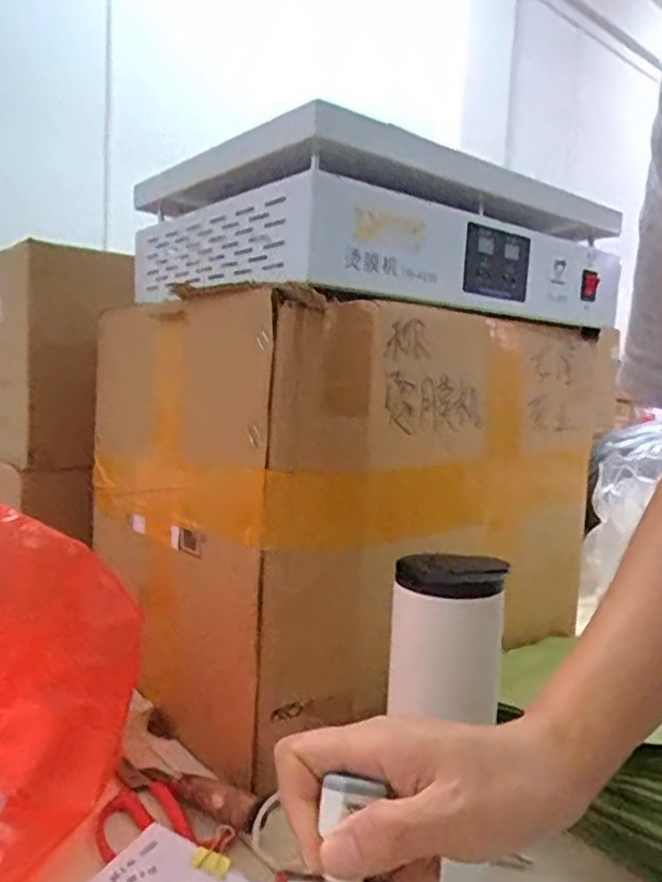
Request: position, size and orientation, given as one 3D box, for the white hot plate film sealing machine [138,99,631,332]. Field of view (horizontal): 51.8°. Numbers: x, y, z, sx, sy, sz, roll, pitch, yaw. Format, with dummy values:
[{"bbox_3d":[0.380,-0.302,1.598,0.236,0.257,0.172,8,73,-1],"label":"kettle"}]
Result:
[{"bbox_3d":[0.050,-0.198,0.713,0.418,0.128,0.301,-2,7,-38],"label":"white hot plate film sealing machine"}]

